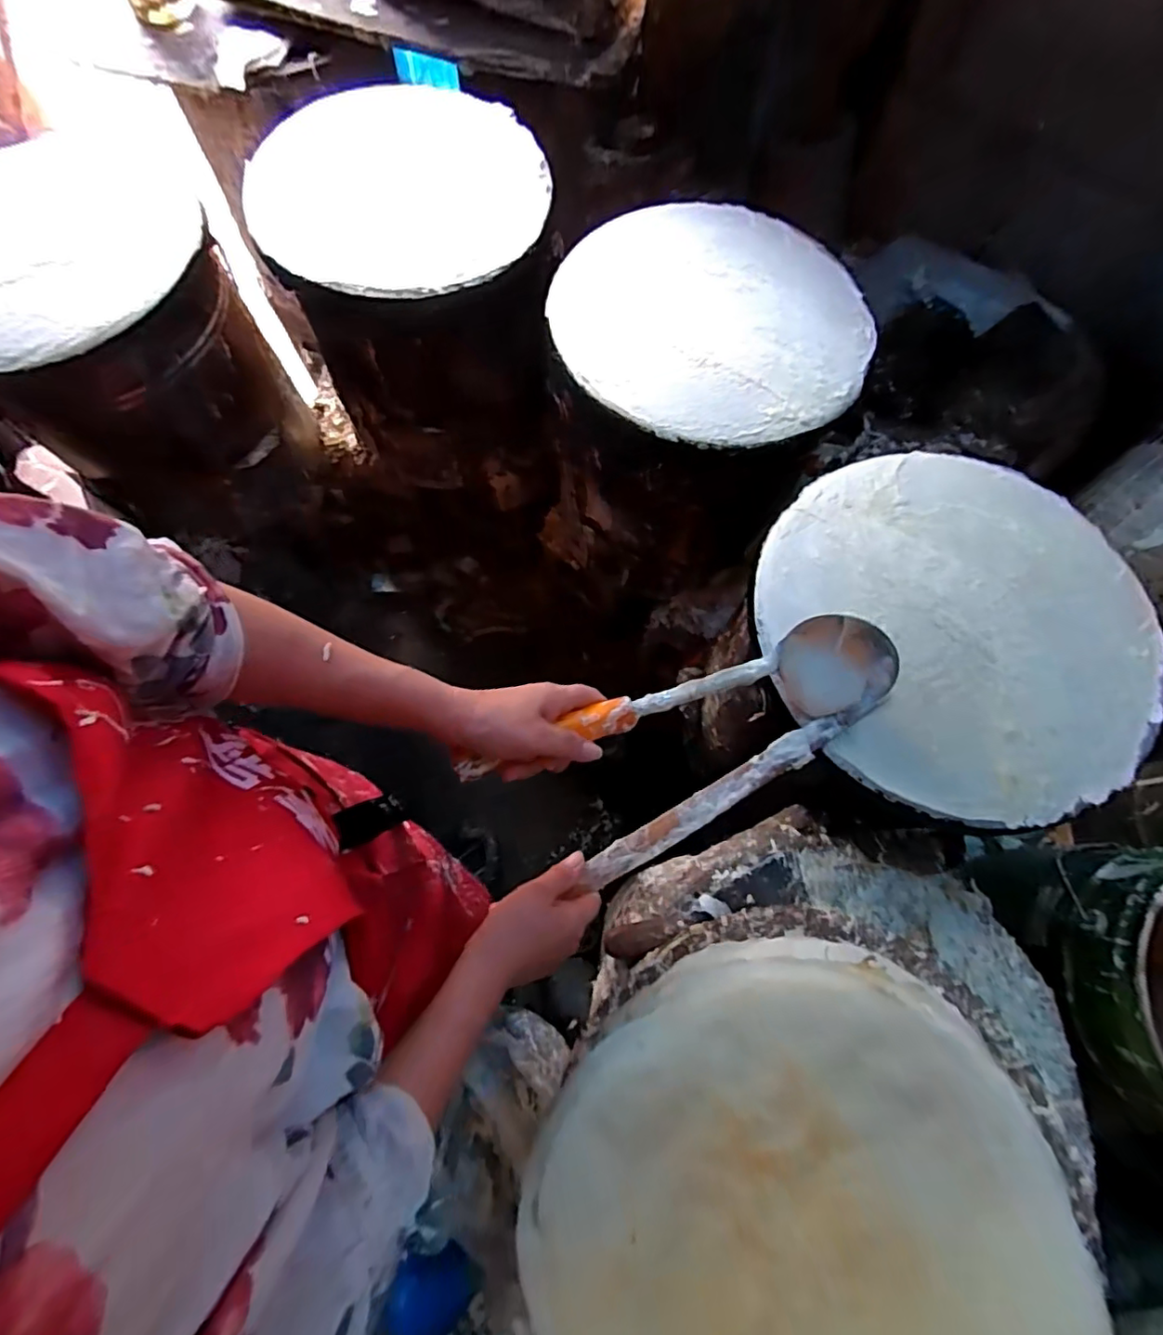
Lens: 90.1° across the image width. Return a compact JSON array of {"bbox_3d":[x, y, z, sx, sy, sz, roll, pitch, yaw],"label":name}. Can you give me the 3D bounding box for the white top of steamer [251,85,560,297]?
[{"bbox_3d":[-0.236,-0.622,0.750,0.373,0.016,0.376,-12,73,-5],"label":"white top of steamer"}]

